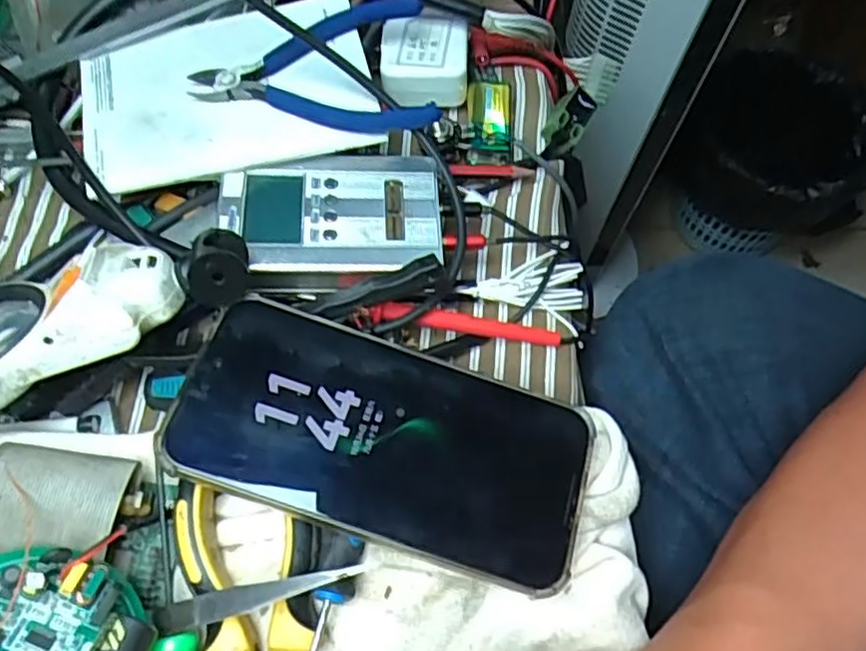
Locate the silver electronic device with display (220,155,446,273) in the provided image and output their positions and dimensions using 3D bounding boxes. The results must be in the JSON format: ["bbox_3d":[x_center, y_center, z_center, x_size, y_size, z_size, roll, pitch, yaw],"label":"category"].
[{"bbox_3d":[-0.047,-0.051,0.331,0.098,0.017,0.062,-1,65,-3],"label":"silver electronic device with display"}]

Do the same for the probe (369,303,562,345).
[{"bbox_3d":[0.017,-0.002,0.335,0.094,0.010,0.011,9,64,-13],"label":"probe"}]

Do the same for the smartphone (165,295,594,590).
[{"bbox_3d":[-0.018,0.043,0.280,0.159,0.005,0.080,19,63,-1],"label":"smartphone"}]

